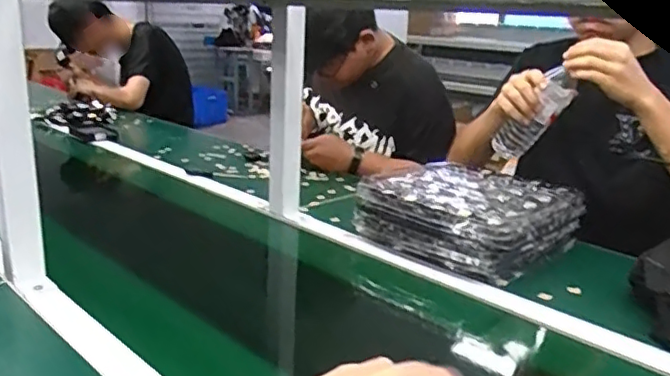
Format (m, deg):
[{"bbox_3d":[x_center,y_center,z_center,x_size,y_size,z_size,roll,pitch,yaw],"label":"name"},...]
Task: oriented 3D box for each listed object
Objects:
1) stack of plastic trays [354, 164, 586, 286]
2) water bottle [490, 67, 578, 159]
[{"bbox_3d":[0.220,0.043,0.988,0.268,0.092,0.267,17,22,40],"label":"stack of plastic trays"},{"bbox_3d":[0.359,-0.124,1.069,0.053,0.188,0.069,48,36,20],"label":"water bottle"}]

